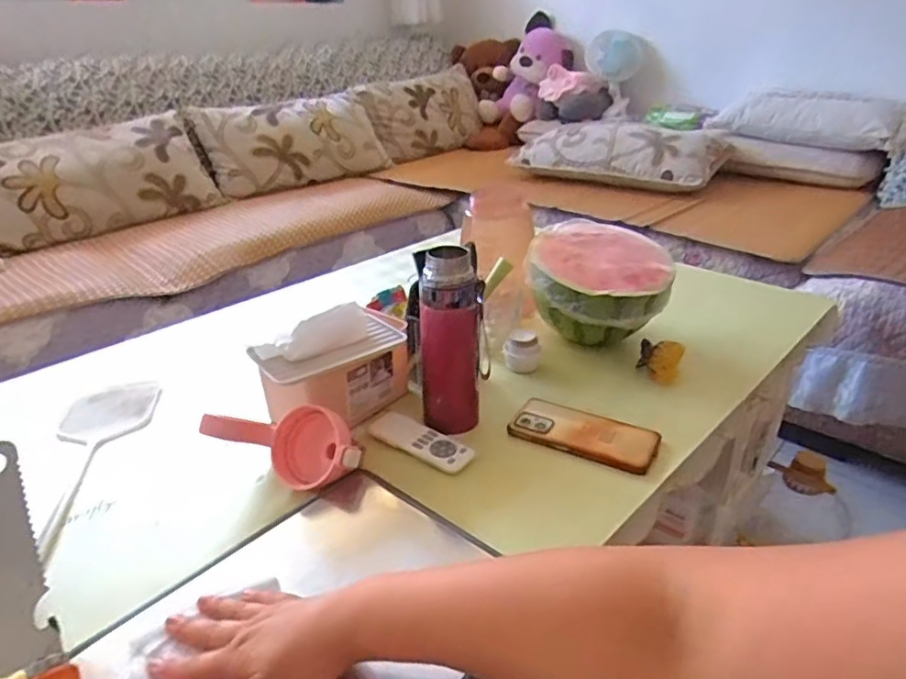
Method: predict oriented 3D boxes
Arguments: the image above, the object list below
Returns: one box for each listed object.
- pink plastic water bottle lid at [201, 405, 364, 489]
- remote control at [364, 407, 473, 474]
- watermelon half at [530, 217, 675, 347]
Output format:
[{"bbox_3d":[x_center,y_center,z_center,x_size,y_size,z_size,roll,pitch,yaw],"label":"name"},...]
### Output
[{"bbox_3d":[-0.174,0.110,0.645,0.159,0.066,0.064,5,28,12],"label":"pink plastic water bottle lid"},{"bbox_3d":[-0.043,0.113,0.705,0.147,0.016,0.050,17,32,31],"label":"remote control"},{"bbox_3d":[0.216,-0.077,0.898,0.200,0.133,0.182,9,29,19],"label":"watermelon half"}]

